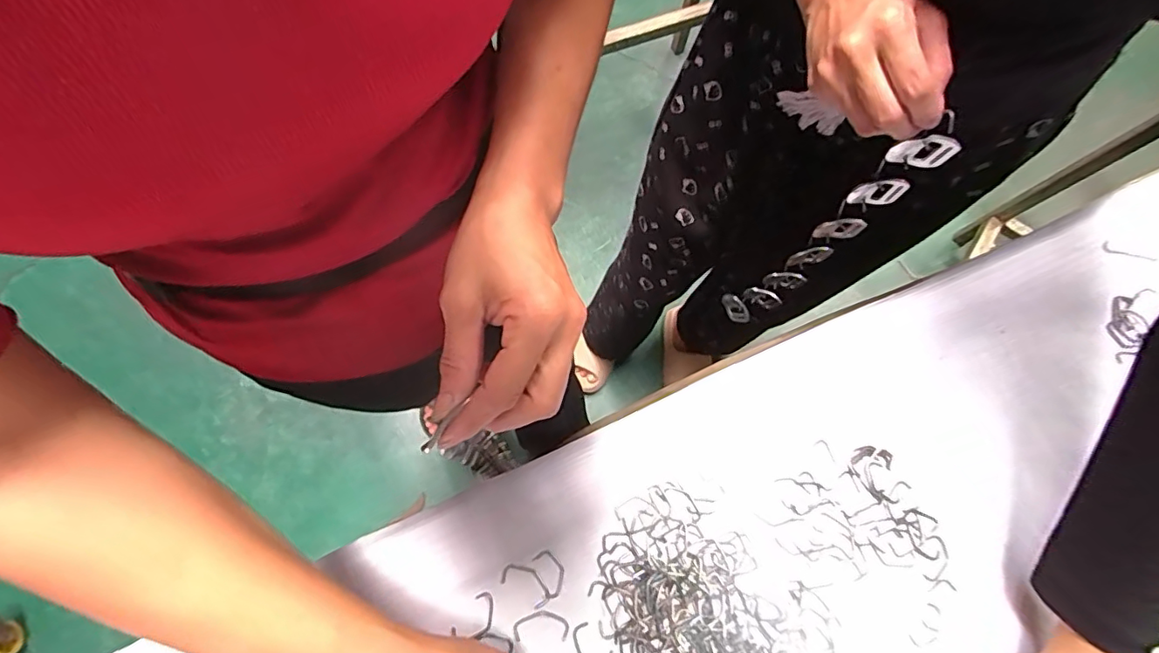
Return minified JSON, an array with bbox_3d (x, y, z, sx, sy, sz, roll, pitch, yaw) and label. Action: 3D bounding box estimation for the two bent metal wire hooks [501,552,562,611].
[{"bbox_3d":[-0.032,0.180,0.391,0.040,0.004,0.035,36,74,8],"label":"two bent metal wire hooks"}]

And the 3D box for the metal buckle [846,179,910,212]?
[{"bbox_3d":[0.220,-0.099,0.399,0.039,0.034,0.006,-1,72,-4],"label":"metal buckle"}]

